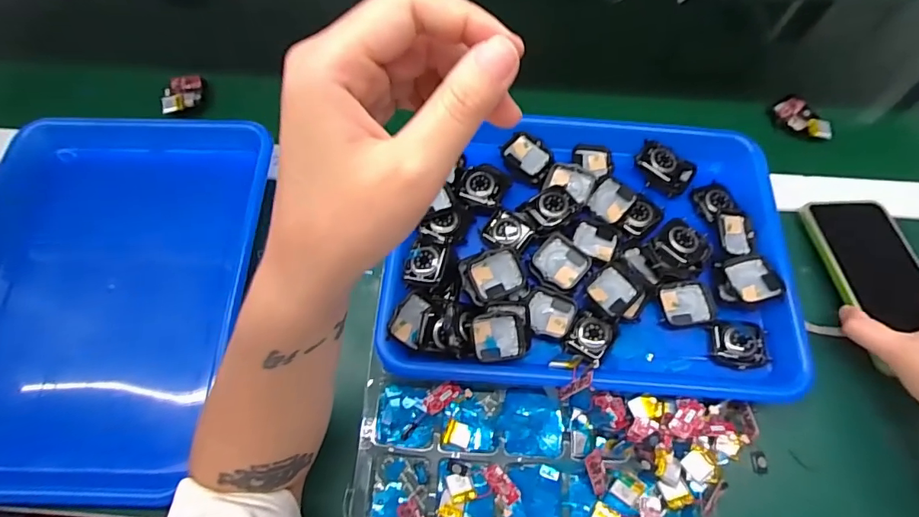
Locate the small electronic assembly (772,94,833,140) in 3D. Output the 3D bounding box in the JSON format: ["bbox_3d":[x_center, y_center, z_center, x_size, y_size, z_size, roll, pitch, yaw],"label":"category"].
[{"bbox_3d":[0.348,-0.141,0.492,0.035,0.014,0.059,-34,70,-14],"label":"small electronic assembly"}]

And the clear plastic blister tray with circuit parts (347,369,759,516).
[{"bbox_3d":[0.071,0.154,0.363,0.295,0.034,0.113,3,65,1],"label":"clear plastic blister tray with circuit parts"}]

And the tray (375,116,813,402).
[{"bbox_3d":[0.107,-0.013,0.415,0.317,0.033,0.237,5,65,2],"label":"tray"}]

